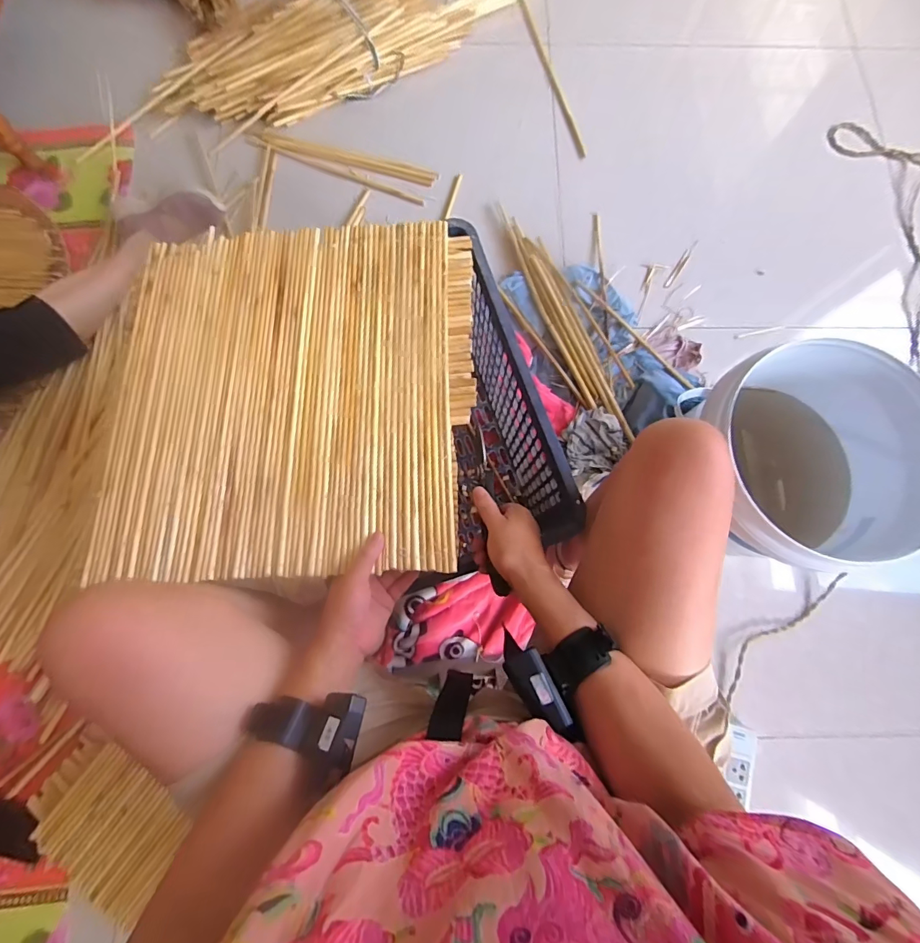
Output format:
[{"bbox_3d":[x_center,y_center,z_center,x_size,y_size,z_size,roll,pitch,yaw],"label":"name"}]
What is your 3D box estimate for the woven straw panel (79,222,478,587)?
[{"bbox_3d":[-0.210,-0.111,0.557,0.452,0.014,0.476,-2,73,2],"label":"woven straw panel"}]

